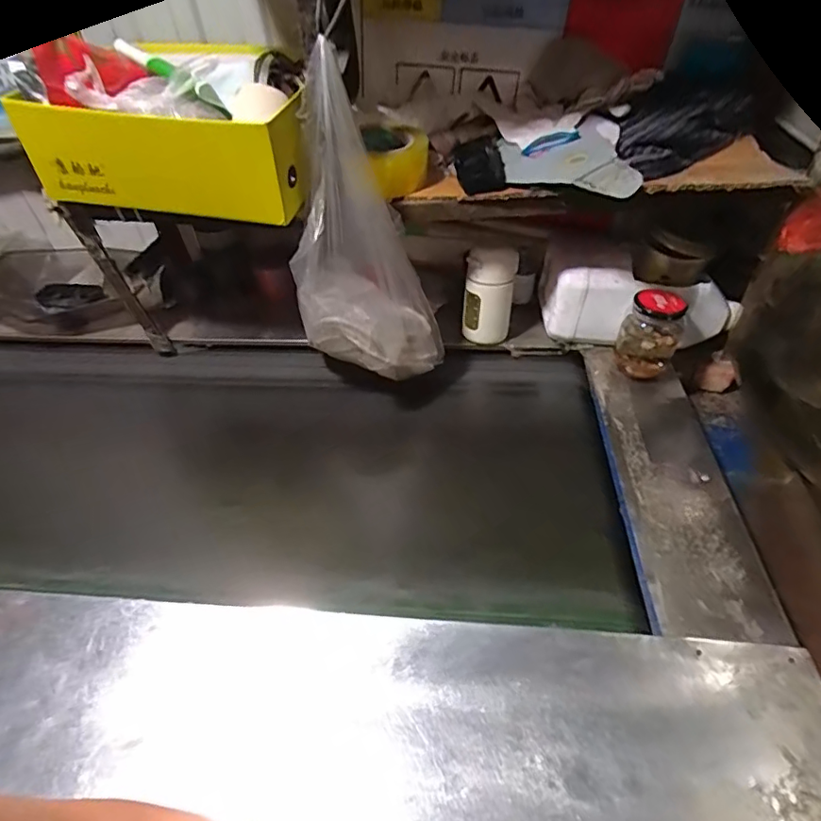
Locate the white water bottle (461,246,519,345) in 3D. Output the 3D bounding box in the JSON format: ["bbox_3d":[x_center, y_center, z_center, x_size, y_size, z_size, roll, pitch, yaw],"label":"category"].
[{"bbox_3d":[0.124,-0.183,0.859,0.079,0.142,0.066,7,45,11],"label":"white water bottle"}]

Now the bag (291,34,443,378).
[{"bbox_3d":[-0.074,-0.217,0.689,0.189,0.338,0.133,31,53,30],"label":"bag"}]

